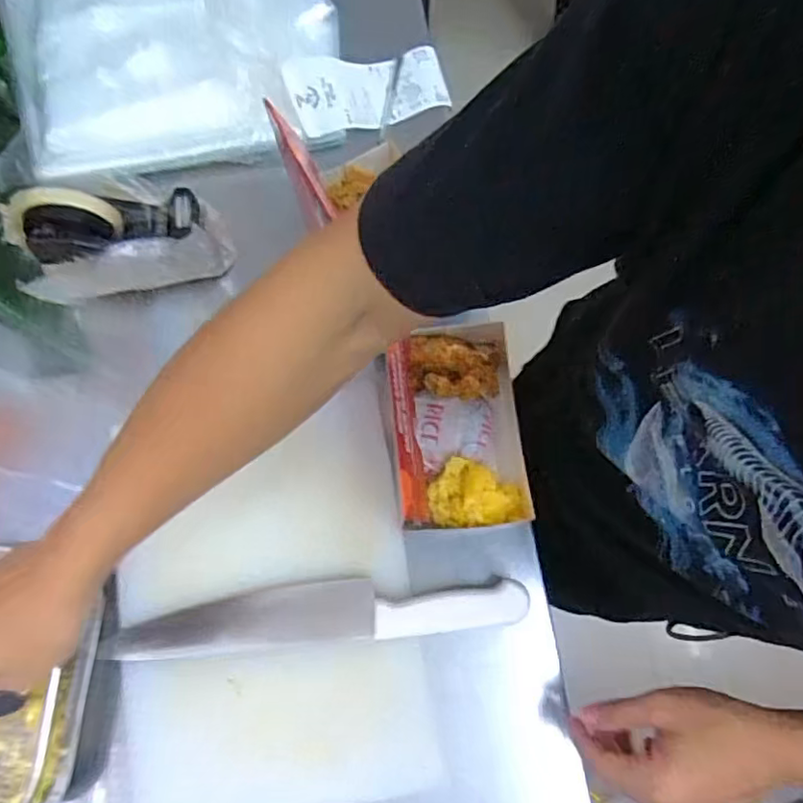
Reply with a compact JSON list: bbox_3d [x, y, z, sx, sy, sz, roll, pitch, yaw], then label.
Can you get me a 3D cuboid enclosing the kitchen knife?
[{"bbox_3d":[-0.073,0.178,0.504,0.345,0.027,0.049,-5,74,-1],"label":"kitchen knife"}]

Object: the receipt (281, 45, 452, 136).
[{"bbox_3d":[-0.034,-0.343,0.660,0.180,0.033,0.080,-19,74,-19],"label":"receipt"}]

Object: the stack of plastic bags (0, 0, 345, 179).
[{"bbox_3d":[-0.266,-0.429,0.671,0.373,0.065,0.366,-12,74,-3],"label":"stack of plastic bags"}]

